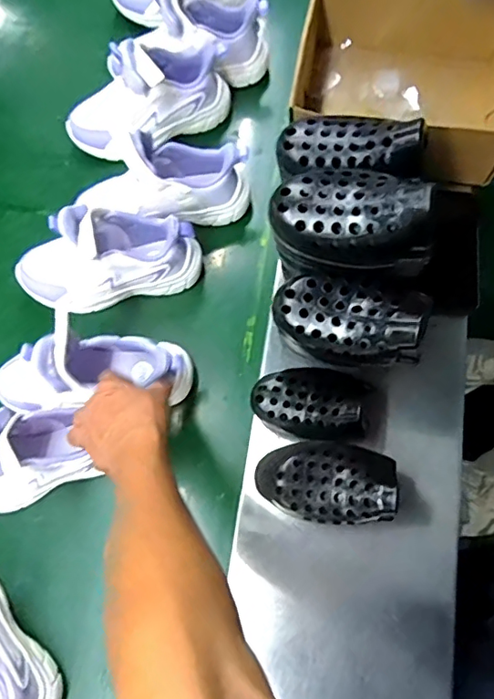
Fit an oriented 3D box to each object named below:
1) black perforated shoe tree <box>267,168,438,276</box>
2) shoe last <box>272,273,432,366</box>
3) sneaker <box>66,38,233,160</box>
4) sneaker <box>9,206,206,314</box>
[{"bbox_3d":[0.092,-0.123,0.460,0.140,0.074,0.087,0,72,3],"label":"black perforated shoe tree"},{"bbox_3d":[0.090,-0.032,0.457,0.133,0.045,0.074,14,73,7],"label":"shoe last"},{"bbox_3d":[-0.140,-0.354,0.701,0.222,0.124,0.093,-19,72,-4],"label":"sneaker"},{"bbox_3d":[-0.176,-0.113,0.629,0.229,0.123,0.083,-13,72,-2],"label":"sneaker"}]

